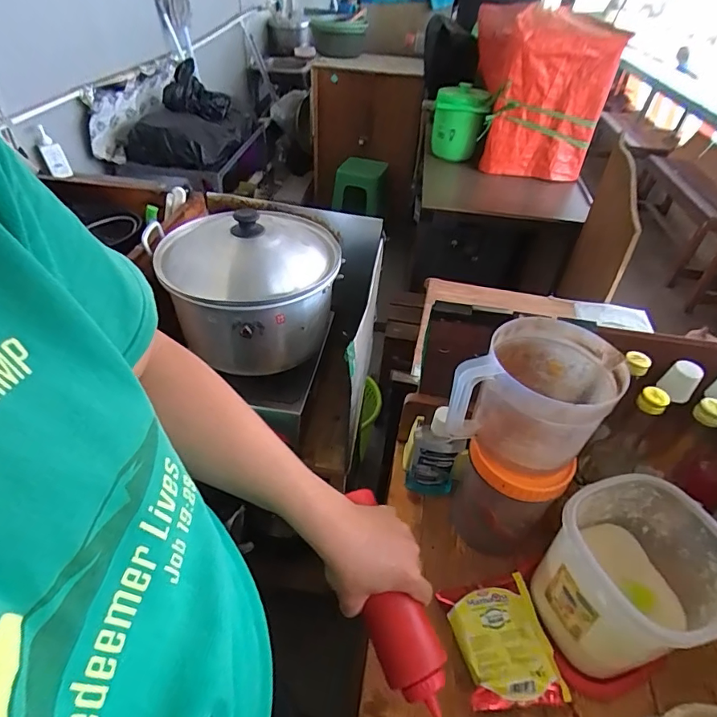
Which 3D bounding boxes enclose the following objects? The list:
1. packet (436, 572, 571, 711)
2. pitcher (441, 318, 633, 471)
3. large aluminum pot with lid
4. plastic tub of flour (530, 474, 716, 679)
[{"bbox_3d":[0.172,0.339,0.558,0.112,0.030,0.132,-4,42,-8],"label":"packet"},{"bbox_3d":[0.206,0.045,0.535,0.134,0.121,0.158,32,49,29],"label":"pitcher"},{"bbox_3d":[-0.189,-0.144,0.864,0.297,0.210,0.282,2,41,-2],"label":"large aluminum pot with lid"},{"bbox_3d":[0.310,0.258,0.533,0.159,0.173,0.155,-12,44,-17],"label":"plastic tub of flour"}]

